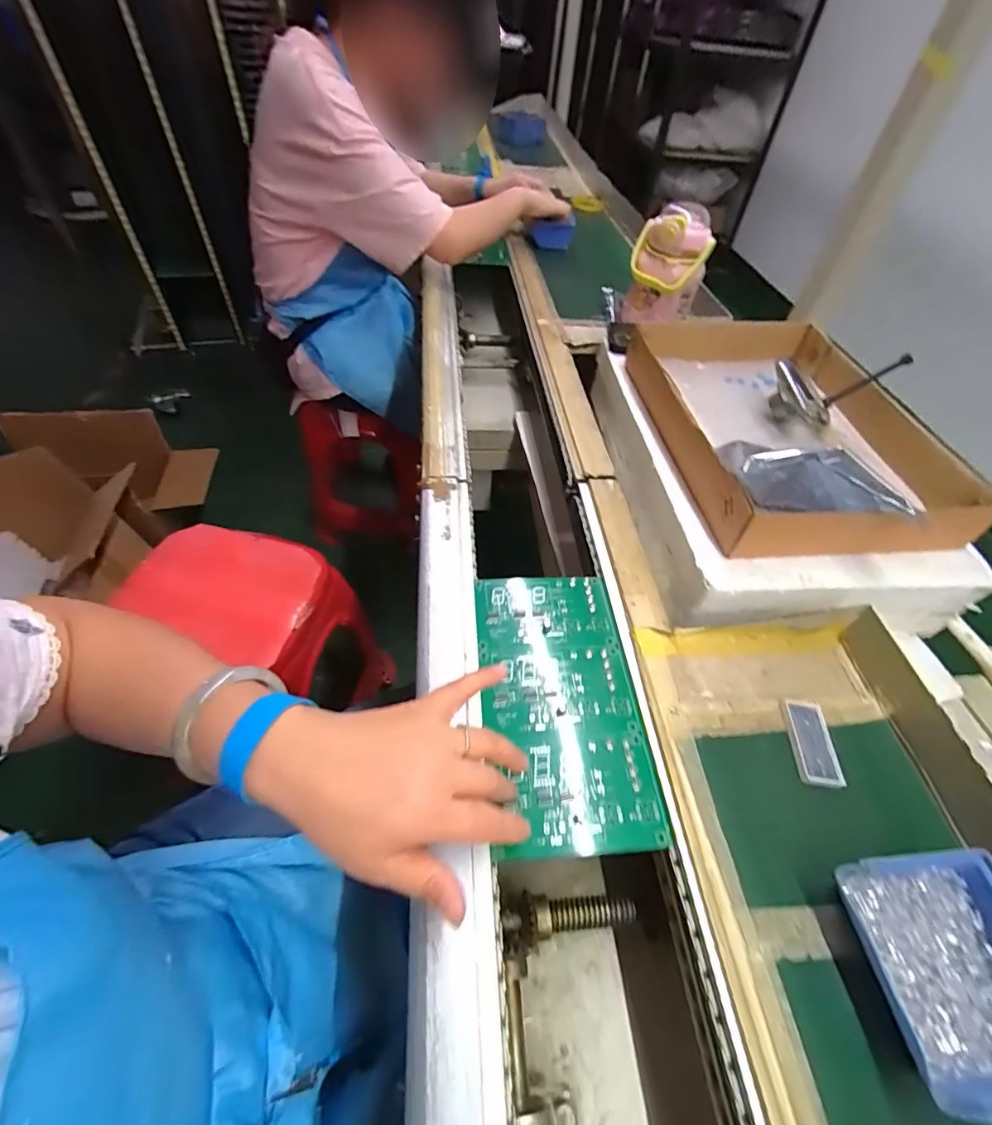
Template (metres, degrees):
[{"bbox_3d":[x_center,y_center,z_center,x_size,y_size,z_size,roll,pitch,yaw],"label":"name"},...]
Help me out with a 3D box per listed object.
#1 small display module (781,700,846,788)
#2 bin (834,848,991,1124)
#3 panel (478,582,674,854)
[{"bbox_3d":[0.237,0.134,0.369,0.029,0.006,0.063,8,50,1],"label":"small display module"},{"bbox_3d":[0.253,0.221,0.269,0.093,0.036,0.101,-2,50,-7],"label":"bin"},{"bbox_3d":[0.051,0.104,0.395,0.118,0.006,0.227,-4,51,-8],"label":"panel"}]

